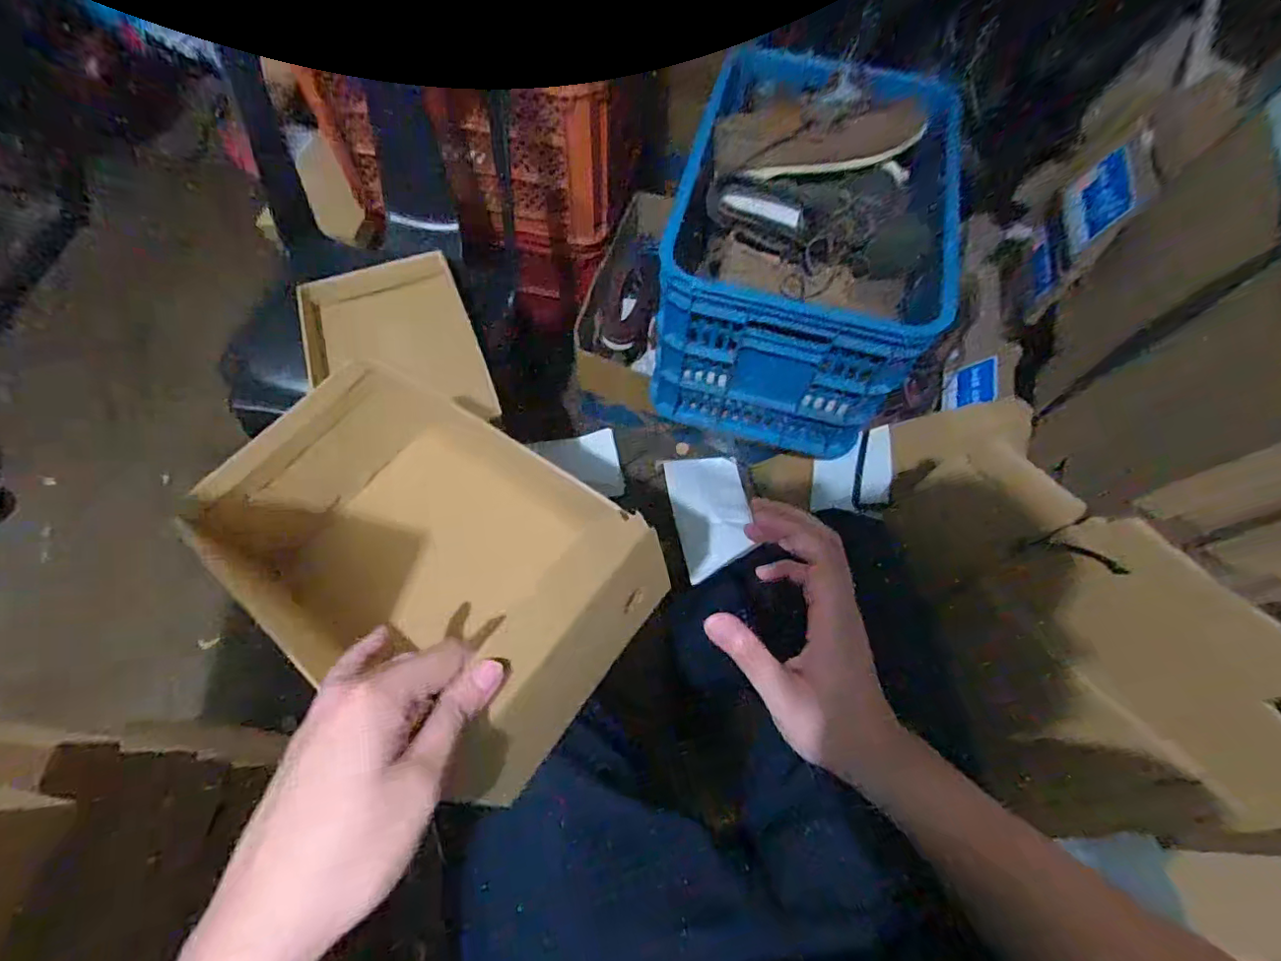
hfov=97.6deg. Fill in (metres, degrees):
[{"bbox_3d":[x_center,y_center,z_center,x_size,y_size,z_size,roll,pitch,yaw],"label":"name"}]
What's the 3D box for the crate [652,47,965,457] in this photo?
[{"bbox_3d":[0.238,-0.338,0.879,0.349,0.338,0.456,15,64,5],"label":"crate"}]

